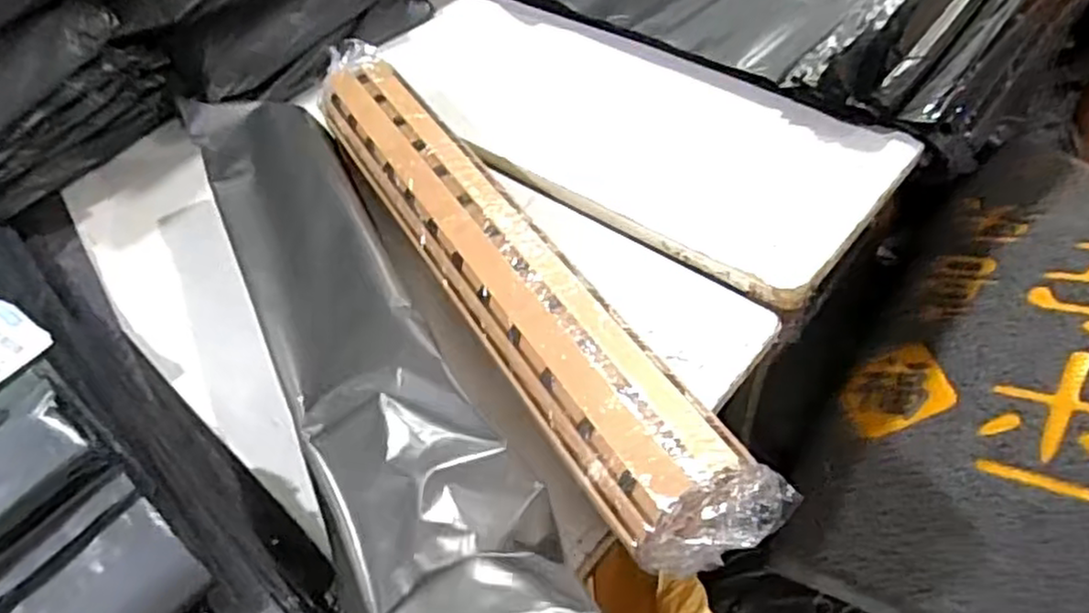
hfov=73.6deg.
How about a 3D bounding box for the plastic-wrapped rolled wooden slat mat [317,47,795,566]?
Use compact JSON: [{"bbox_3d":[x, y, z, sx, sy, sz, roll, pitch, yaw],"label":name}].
[{"bbox_3d":[-0.053,-0.058,0.637,0.110,0.048,0.654,-27,52,-17],"label":"plastic-wrapped rolled wooden slat mat"}]

